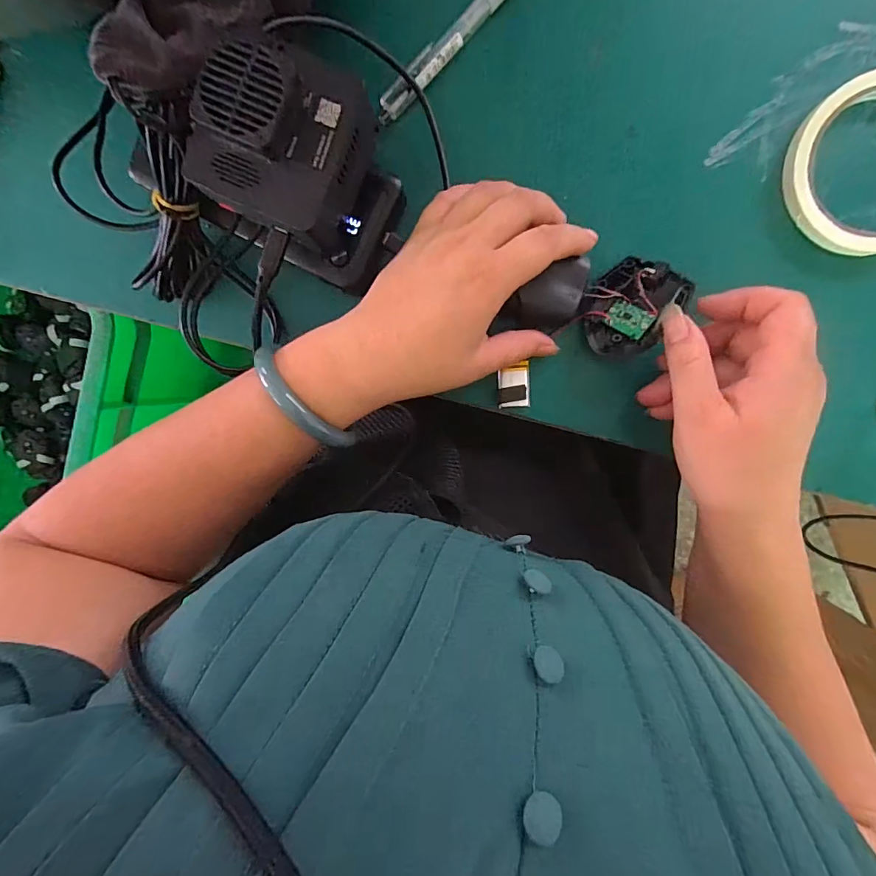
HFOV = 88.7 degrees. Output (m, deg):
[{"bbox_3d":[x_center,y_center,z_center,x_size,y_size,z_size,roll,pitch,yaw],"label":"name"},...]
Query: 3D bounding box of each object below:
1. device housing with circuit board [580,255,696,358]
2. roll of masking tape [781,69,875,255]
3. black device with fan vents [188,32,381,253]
[{"bbox_3d":[0.117,-0.078,0.274,0.050,0.013,0.058,47,108,21],"label":"device housing with circuit board"},{"bbox_3d":[0.252,-0.156,0.257,0.093,0.017,0.093,0,99,3],"label":"roll of masking tape"},{"bbox_3d":[-0.077,-0.149,0.237,0.072,0.067,0.077,23,99,-1],"label":"black device with fan vents"}]

